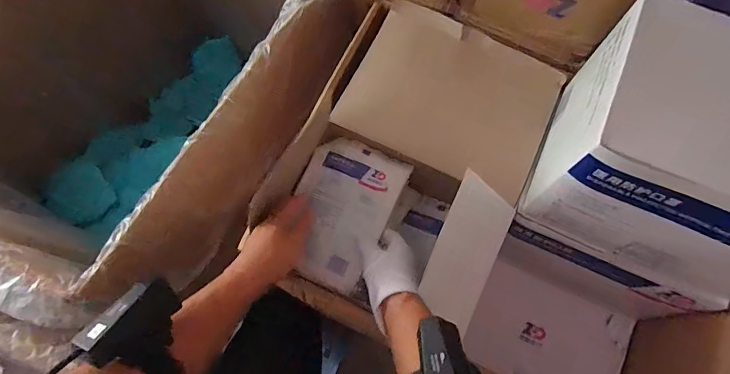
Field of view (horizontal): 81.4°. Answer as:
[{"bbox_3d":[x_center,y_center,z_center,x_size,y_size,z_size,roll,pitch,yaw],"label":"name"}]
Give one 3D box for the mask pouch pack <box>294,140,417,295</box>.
[{"bbox_3d":[-0.033,0.028,0.538,0.125,0.024,0.184,23,73,6],"label":"mask pouch pack"}]

